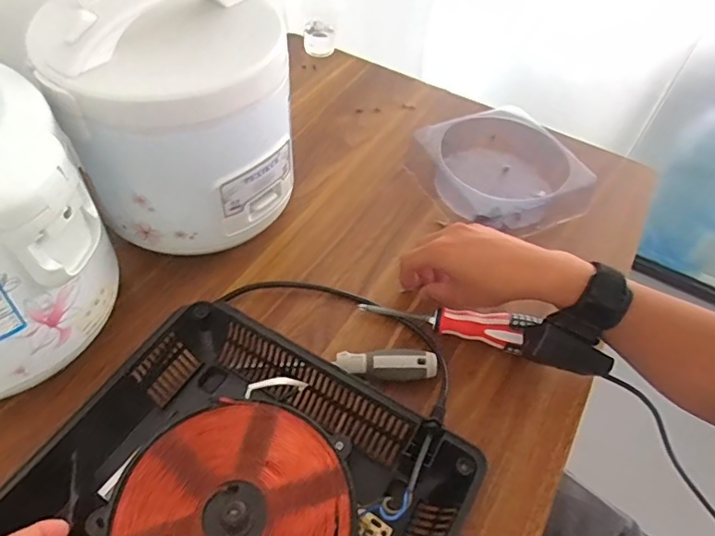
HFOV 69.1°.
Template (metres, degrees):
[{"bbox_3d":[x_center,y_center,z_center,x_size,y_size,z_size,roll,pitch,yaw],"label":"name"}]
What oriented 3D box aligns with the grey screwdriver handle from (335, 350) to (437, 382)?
[{"bbox_3d":[0.025,0.086,0.451,0.086,0.023,0.021,2,50,-3],"label":"grey screwdriver handle"}]

